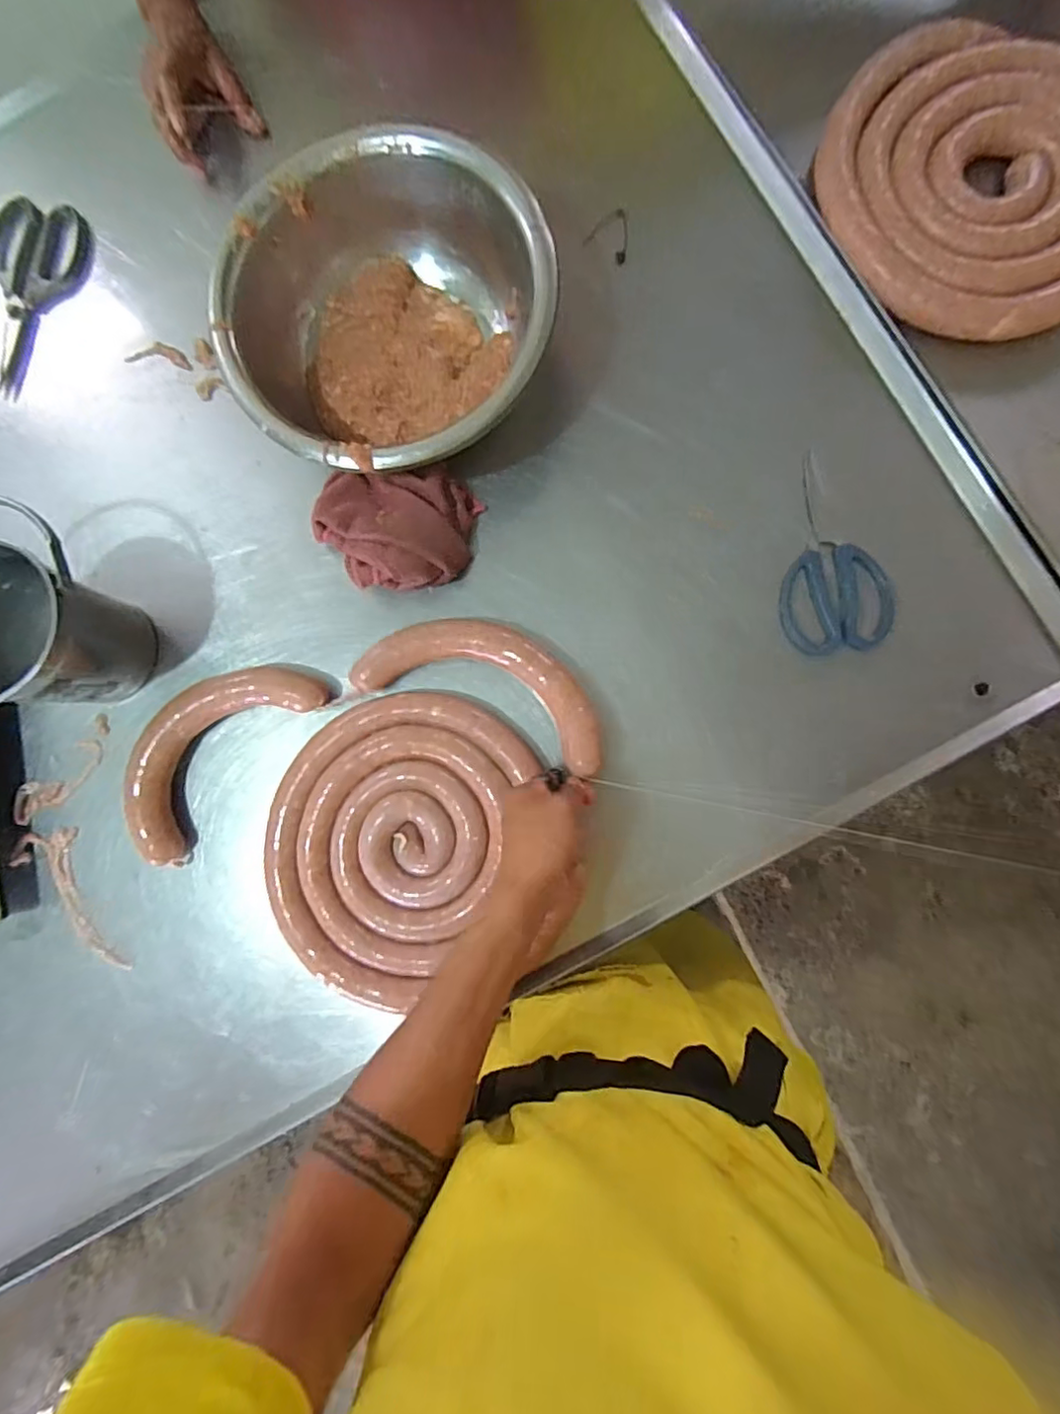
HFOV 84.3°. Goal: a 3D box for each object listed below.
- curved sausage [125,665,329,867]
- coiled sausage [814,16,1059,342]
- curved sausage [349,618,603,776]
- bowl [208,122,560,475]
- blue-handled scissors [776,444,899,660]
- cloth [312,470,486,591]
[{"bbox_3d":[-0.312,0.035,0.570,0.109,0.044,0.227,43,91,4],"label":"curved sausage"},{"bbox_3d":[0.408,-0.478,0.536,0.289,0.033,0.264,0,88,3],"label":"coiled sausage"},{"bbox_3d":[-0.043,-0.030,0.554,0.254,0.049,0.106,20,90,4],"label":"curved sausage"},{"bbox_3d":[-0.122,-0.343,0.536,0.273,0.101,0.277,0,88,3],"label":"bowl"},{"bbox_3d":[0.282,-0.143,0.550,0.097,0.011,0.181,-6,88,3],"label":"blue-handled scissors"},{"bbox_3d":[-0.131,-0.164,0.558,0.155,0.057,0.112,3,88,4],"label":"cloth"}]

